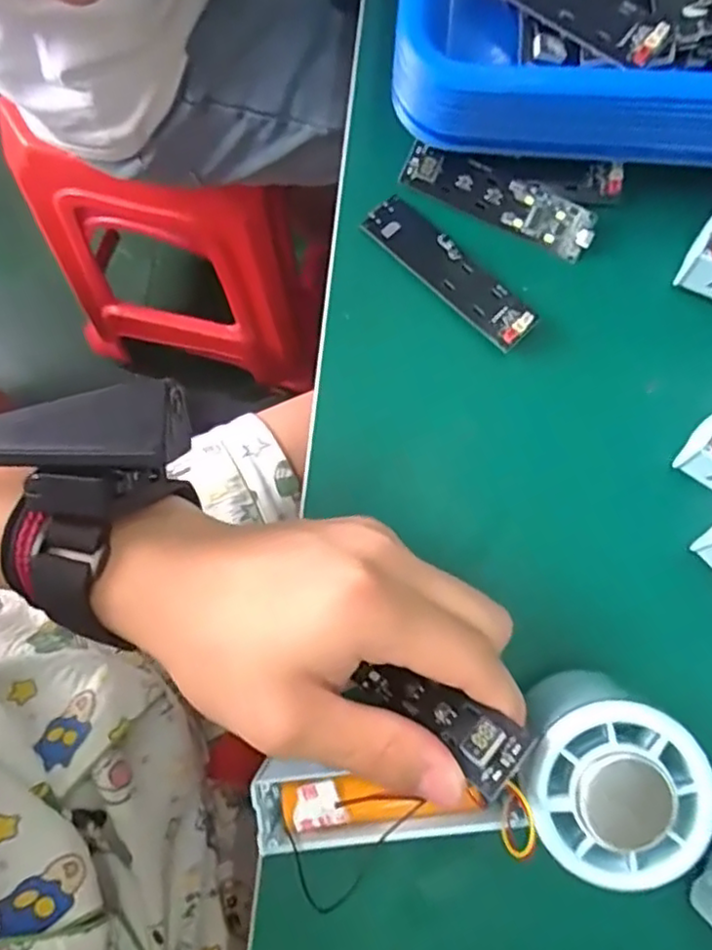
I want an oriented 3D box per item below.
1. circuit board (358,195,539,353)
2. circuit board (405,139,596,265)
[{"bbox_3d":[0.043,-0.094,0.302,0.025,0.009,0.090,-44,81,-8],"label":"circuit board"},{"bbox_3d":[0.066,-0.129,0.307,0.091,0.010,0.024,24,80,5],"label":"circuit board"}]

